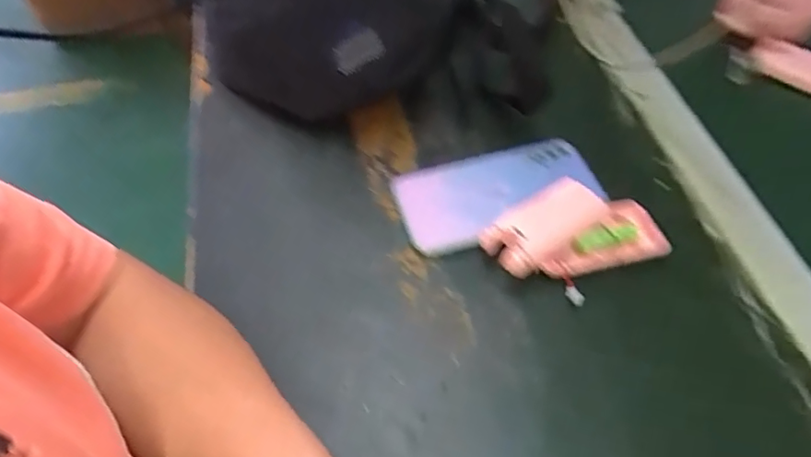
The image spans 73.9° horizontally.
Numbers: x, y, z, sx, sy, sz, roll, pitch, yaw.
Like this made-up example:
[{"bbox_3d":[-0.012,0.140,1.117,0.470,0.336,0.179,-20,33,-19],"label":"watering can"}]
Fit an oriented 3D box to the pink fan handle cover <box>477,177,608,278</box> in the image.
[{"bbox_3d":[0.099,-0.007,0.397,0.094,0.024,0.054,-35,60,-20],"label":"pink fan handle cover"}]

